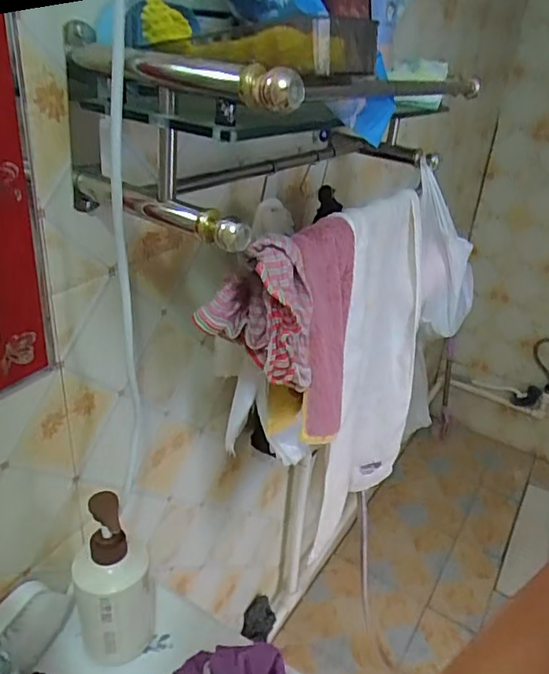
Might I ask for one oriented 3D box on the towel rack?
[{"bbox_3d":[0.052,-0.240,0.631,0.215,0.132,0.545,20,31,26],"label":"towel rack"}]

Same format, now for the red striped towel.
[{"bbox_3d":[-0.015,-0.019,0.514,0.089,0.137,0.071,17,30,22],"label":"red striped towel"}]

